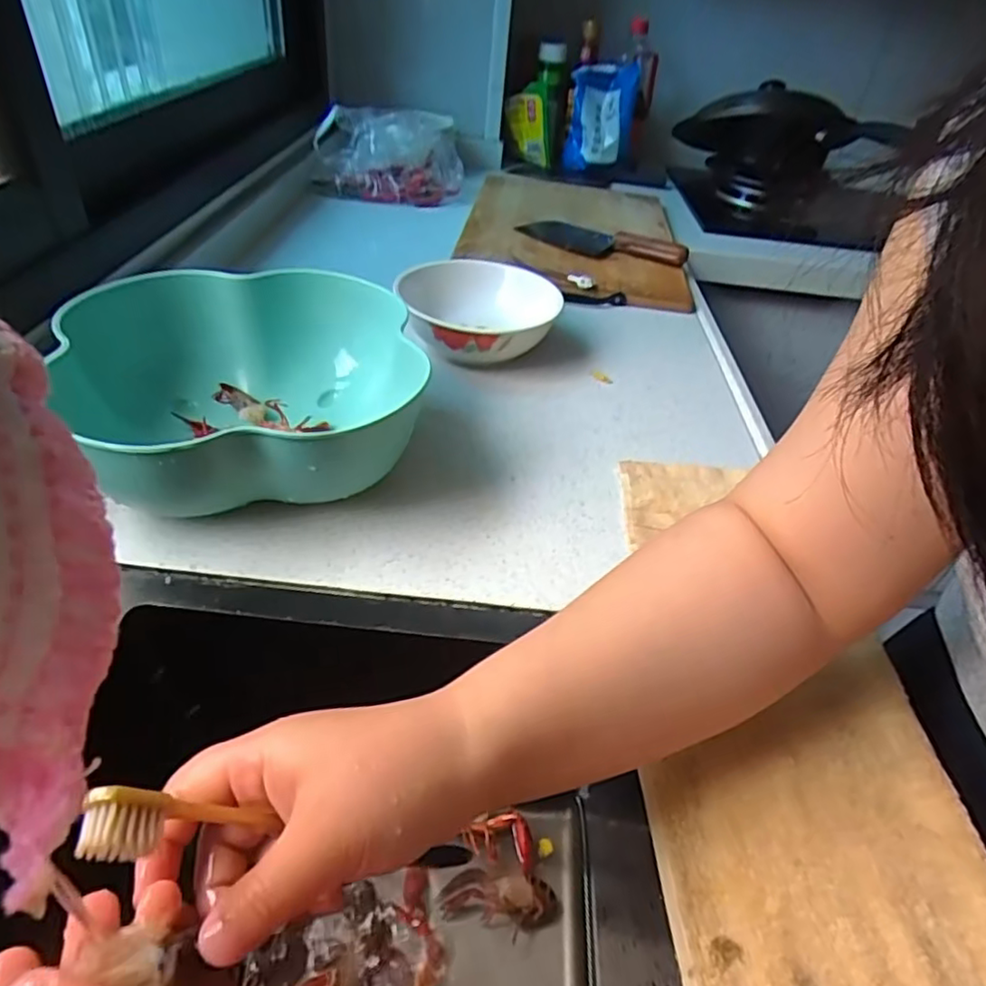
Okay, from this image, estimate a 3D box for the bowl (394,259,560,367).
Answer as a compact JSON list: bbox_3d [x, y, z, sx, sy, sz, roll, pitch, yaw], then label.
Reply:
[{"bbox_3d":[-0.014,-0.175,0.644,0.158,0.060,0.155,3,40,-2],"label":"bowl"}]

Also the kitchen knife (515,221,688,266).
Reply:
[{"bbox_3d":[0.143,-0.343,0.877,0.226,0.028,0.097,26,44,23],"label":"kitchen knife"}]

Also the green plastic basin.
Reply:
[{"bbox_3d":[-0.174,-0.067,0.462,0.225,0.102,0.229,3,40,-2],"label":"green plastic basin"}]

